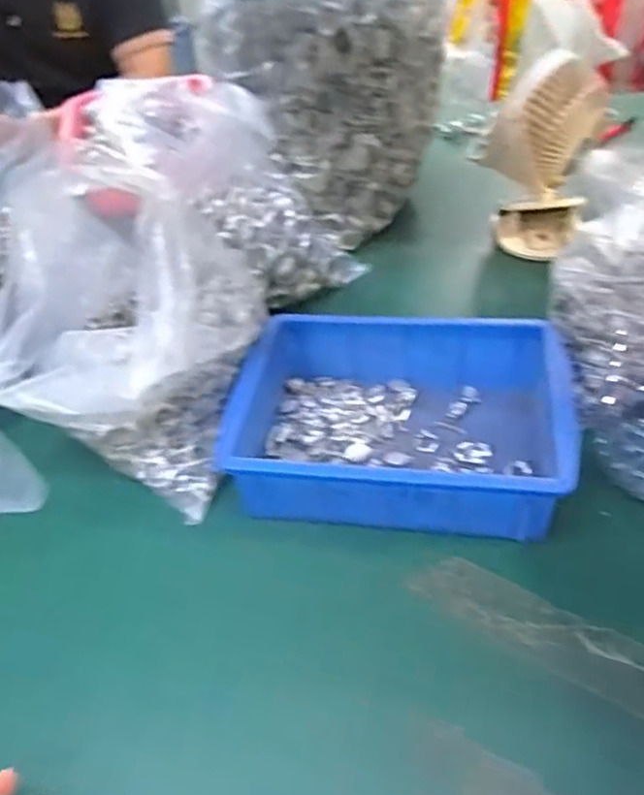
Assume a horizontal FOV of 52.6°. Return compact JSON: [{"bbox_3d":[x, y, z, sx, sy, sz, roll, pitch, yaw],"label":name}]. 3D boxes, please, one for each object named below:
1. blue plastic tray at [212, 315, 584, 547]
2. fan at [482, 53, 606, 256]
[{"bbox_3d":[0.059,0.019,0.514,0.245,0.073,0.173,2,44,9],"label":"blue plastic tray"},{"bbox_3d":[0.232,-0.248,0.691,0.110,0.178,0.071,24,51,28],"label":"fan"}]

